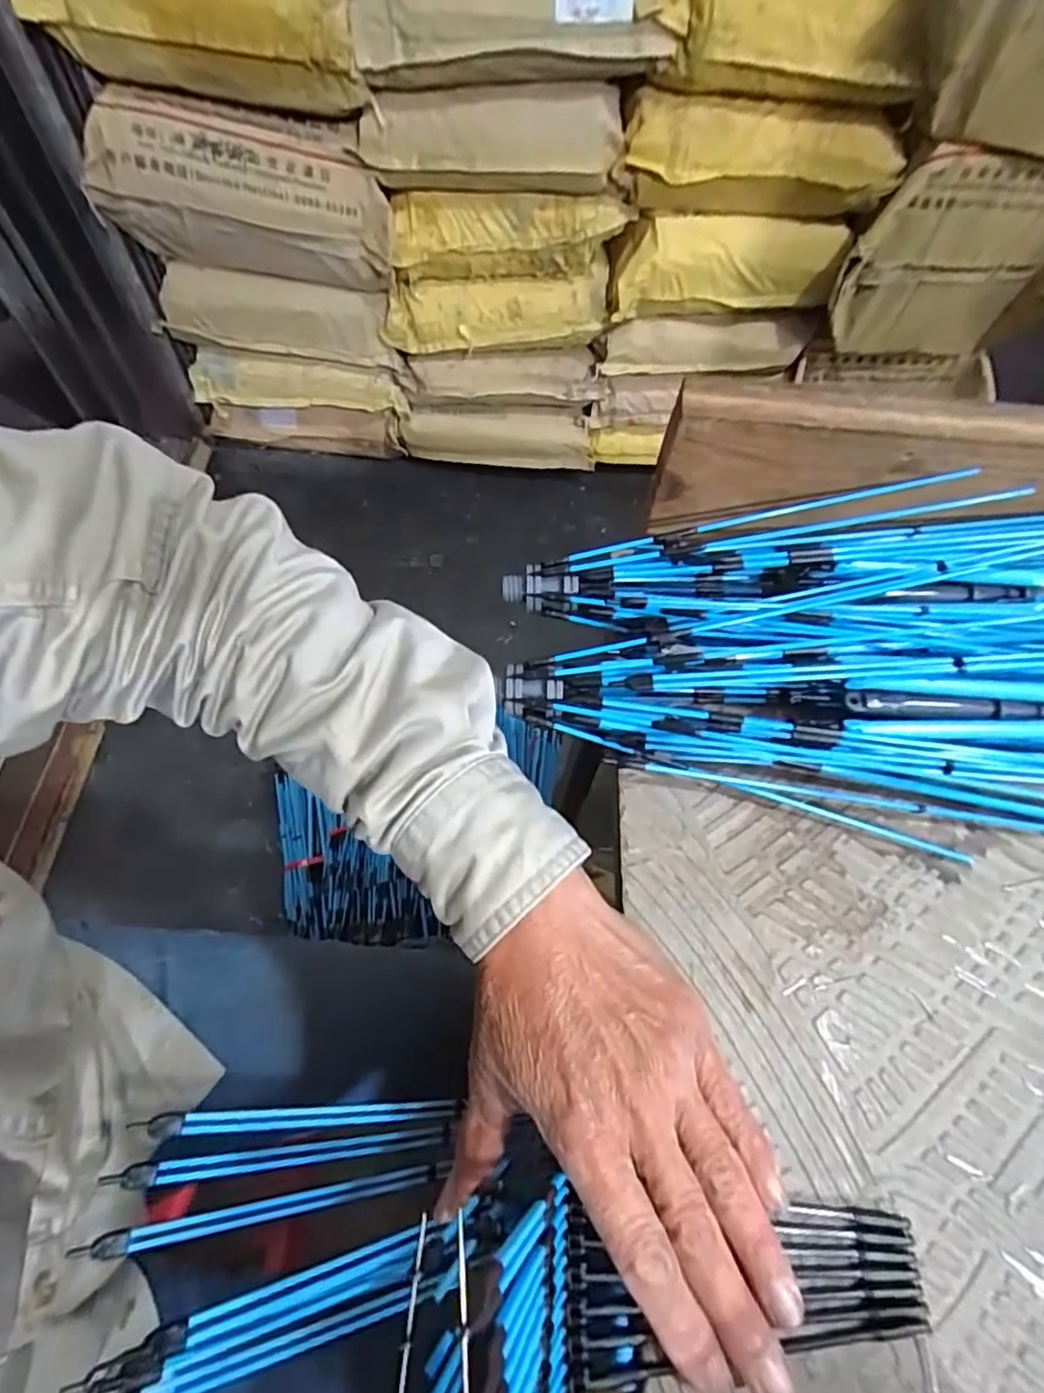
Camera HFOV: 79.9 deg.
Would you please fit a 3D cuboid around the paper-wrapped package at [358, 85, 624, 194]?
[{"bbox_3d":[-0.047,-0.844,0.944,0.371,0.120,0.091,0,62,-4],"label":"paper-wrapped package"}]

